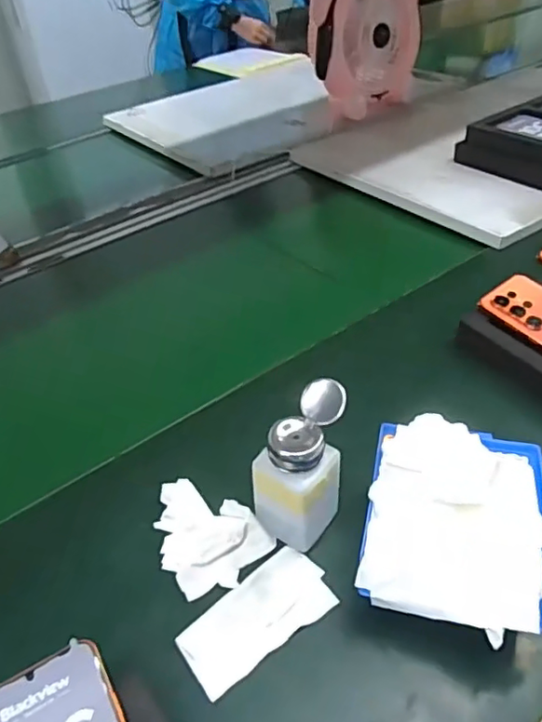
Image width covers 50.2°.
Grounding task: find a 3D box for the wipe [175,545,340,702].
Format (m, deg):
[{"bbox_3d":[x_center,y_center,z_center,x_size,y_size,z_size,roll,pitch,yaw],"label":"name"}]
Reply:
[{"bbox_3d":[-0.009,0.185,0.420,0.113,0.007,0.057,-29,45,-25],"label":"wipe"}]

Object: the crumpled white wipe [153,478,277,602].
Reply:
[{"bbox_3d":[-0.059,0.135,0.469,0.077,0.018,0.106,-32,46,-28],"label":"crumpled white wipe"}]

